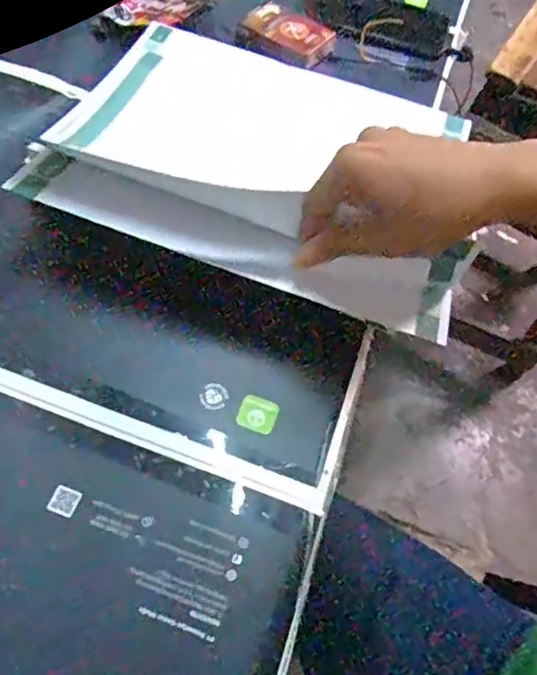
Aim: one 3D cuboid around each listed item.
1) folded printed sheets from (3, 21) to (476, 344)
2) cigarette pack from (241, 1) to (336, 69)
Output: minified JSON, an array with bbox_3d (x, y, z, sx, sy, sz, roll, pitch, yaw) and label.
[{"bbox_3d":[0.001,-0.140,0.473,0.298,0.090,0.264,16,59,5],"label":"folded printed sheets"},{"bbox_3d":[0.020,-0.314,0.601,0.086,0.024,0.056,32,61,12],"label":"cigarette pack"}]

